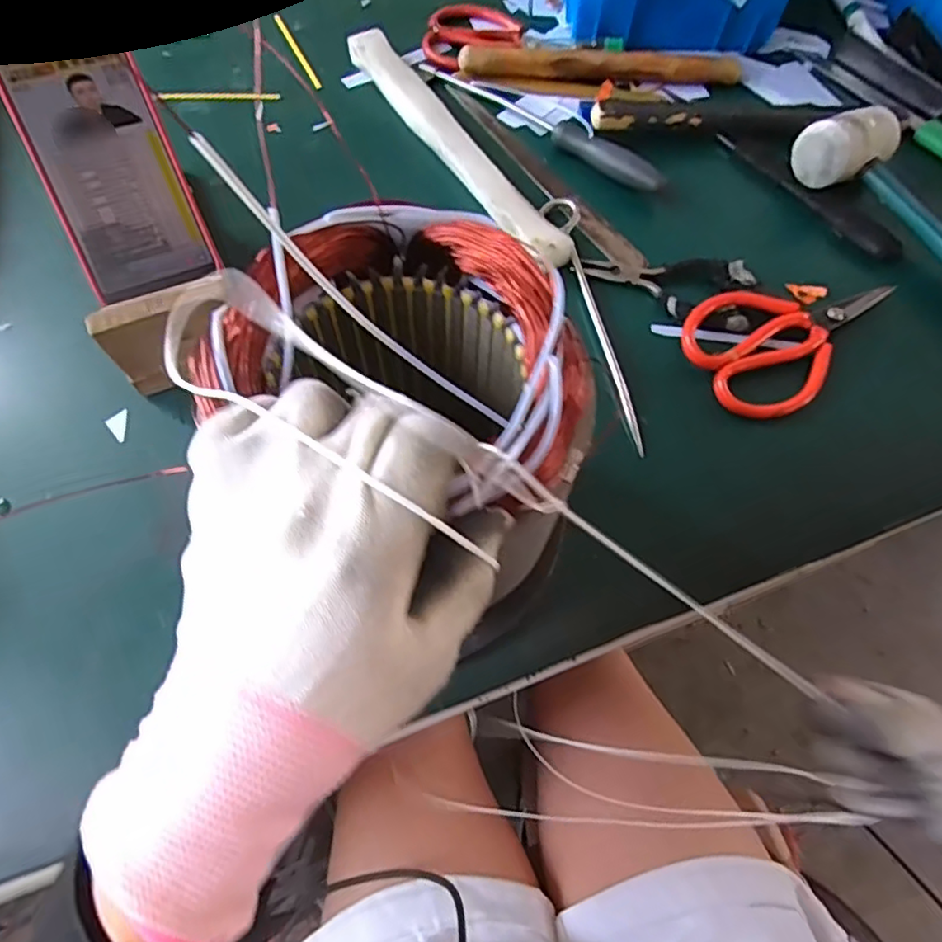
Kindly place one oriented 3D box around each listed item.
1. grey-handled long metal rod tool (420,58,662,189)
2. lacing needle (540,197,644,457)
[{"bbox_3d":[0.058,-0.297,0.514,0.245,0.022,0.021,38,70,15],"label":"grey-handled long metal rod tool"},{"bbox_3d":[0.085,-0.113,0.437,0.025,0.009,0.219,-7,66,-5],"label":"lacing needle"}]

